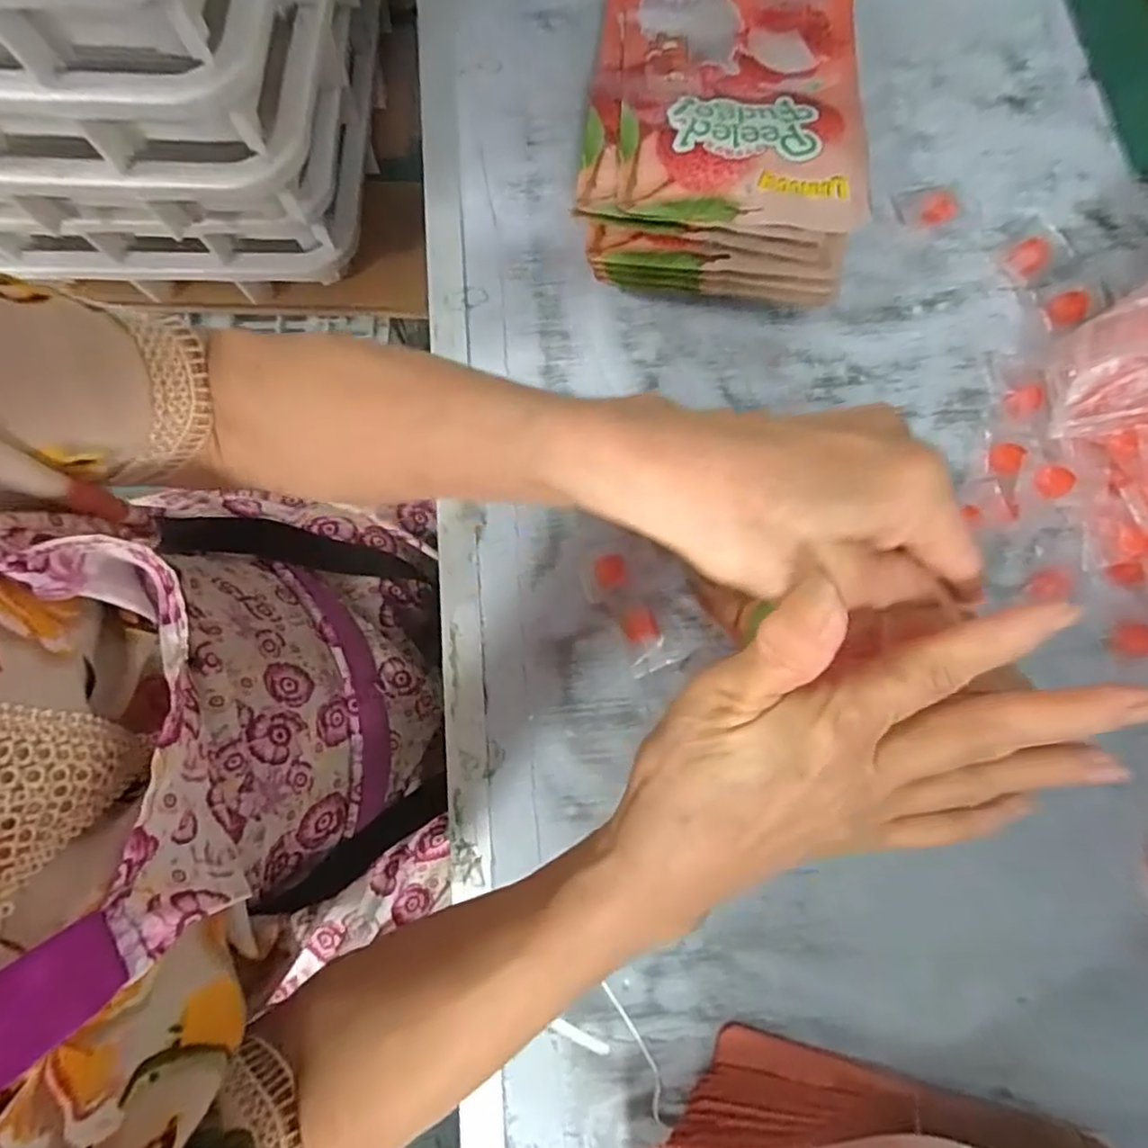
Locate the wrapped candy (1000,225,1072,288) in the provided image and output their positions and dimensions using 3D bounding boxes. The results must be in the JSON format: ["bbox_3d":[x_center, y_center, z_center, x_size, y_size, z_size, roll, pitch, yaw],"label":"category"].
[{"bbox_3d":[0.316,-0.218,0.431,0.045,0.009,0.032,-39,81,-5],"label":"wrapped candy"}]

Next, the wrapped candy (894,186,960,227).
[{"bbox_3d":[0.248,-0.258,0.439,0.041,0.009,0.031,-14,80,-1],"label":"wrapped candy"}]

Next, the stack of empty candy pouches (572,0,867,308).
[{"bbox_3d":[0.100,-0.320,0.431,0.178,0.050,0.295,5,80,2],"label":"stack of empty candy pouches"}]

